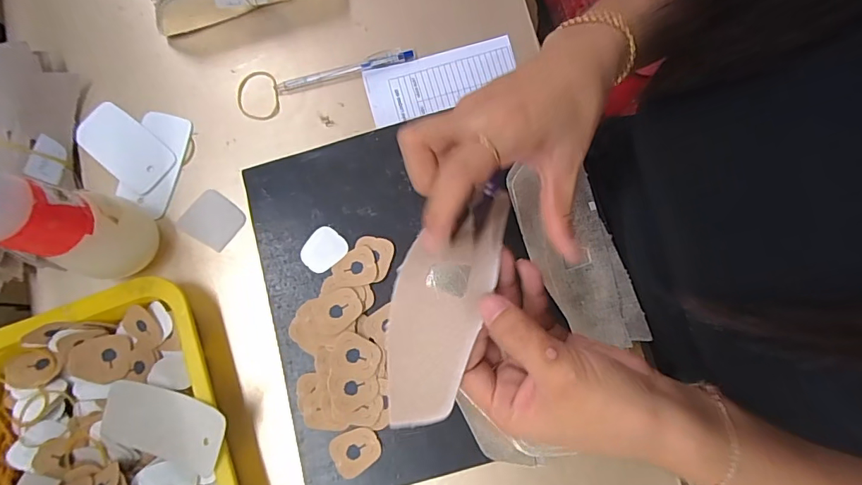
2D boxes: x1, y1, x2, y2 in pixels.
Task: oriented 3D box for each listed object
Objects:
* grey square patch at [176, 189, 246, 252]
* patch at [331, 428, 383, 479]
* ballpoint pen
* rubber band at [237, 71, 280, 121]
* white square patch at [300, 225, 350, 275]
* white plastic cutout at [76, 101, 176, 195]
[{"bbox_3d":[-0.208,-0.020,0.441,0.053,0.004,0.049,38,81,6],"label":"grey square patch"},{"bbox_3d":[-0.061,0.170,0.380,0.039,0.004,0.033,-21,80,-5],"label":"patch"},{"bbox_3d":[-0.085,-0.171,0.462,0.137,0.008,0.016,-18,80,-4],"label":"ballpoint pen"},{"bbox_3d":[-0.172,-0.147,0.464,0.039,0.006,0.052,-9,79,-3],"label":"rubber band"},{"bbox_3d":[-0.094,0.007,0.410,0.033,0.004,0.039,35,80,6],"label":"white square patch"},{"bbox_3d":[-0.299,-0.094,0.454,0.102,0.004,0.053,37,81,6],"label":"white plastic cutout"}]

